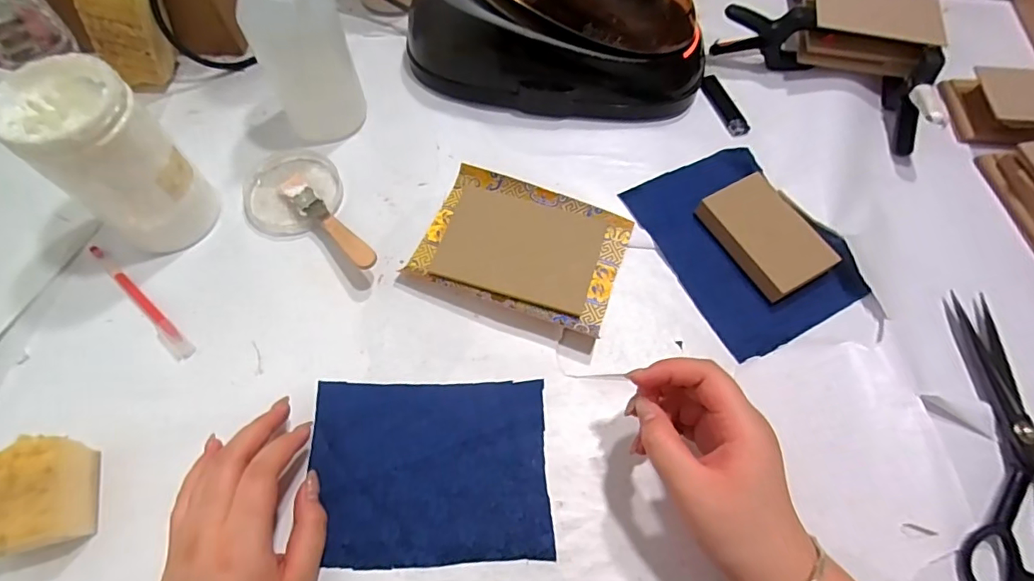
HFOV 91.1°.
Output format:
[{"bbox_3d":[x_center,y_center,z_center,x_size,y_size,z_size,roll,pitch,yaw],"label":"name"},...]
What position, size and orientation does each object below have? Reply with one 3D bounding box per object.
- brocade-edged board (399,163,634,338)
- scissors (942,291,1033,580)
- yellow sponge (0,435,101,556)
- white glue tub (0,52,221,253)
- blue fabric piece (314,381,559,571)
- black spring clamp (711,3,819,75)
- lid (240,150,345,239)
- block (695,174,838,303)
[{"bbox_3d":[0.005,-0.039,0.443,0.169,0.011,0.118,19,66,8],"label":"brocade-edged board"},{"bbox_3d":[0.372,0.118,0.371,0.100,0.009,0.230,13,66,5],"label":"scissors"},{"bbox_3d":[-0.318,0.135,0.332,0.049,0.043,0.067,-10,66,-5],"label":"yellow sponge"},{"bbox_3d":[-0.307,-0.099,0.395,0.084,0.133,0.077,0,65,-1],"label":"white glue tub"},{"bbox_3d":[-0.063,0.130,0.372,0.170,0.004,0.124,-2,63,-3],"label":"blue fabric piece"},{"bbox_3d":[0.255,-0.259,0.516,0.095,0.058,0.027,16,66,6],"label":"black spring clamp"},{"bbox_3d":[-0.207,-0.093,0.467,0.085,0.012,0.093,0,65,-1],"label":"lid"},{"bbox_3d":[0.216,-0.049,0.440,0.068,0.021,0.104,-28,69,-13],"label":"block"}]

